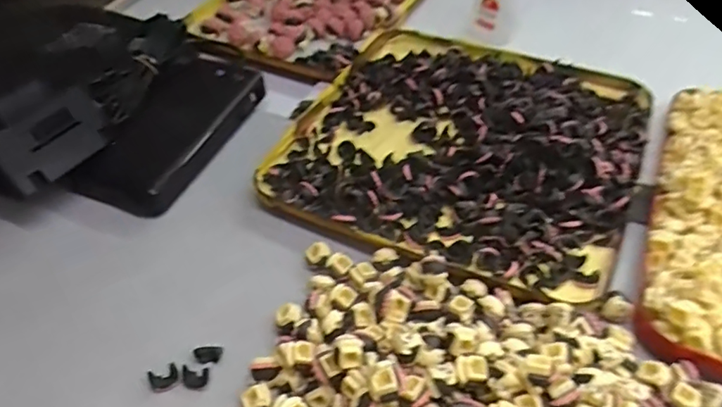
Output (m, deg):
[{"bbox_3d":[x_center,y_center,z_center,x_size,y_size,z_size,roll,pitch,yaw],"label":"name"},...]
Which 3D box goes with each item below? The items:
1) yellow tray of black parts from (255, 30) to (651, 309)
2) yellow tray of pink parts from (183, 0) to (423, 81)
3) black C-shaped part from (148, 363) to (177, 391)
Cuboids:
[{"bbox_3d":[0.079,-0.053,0.407,0.240,0.024,0.240,19,51,21],"label":"yellow tray of black parts"},{"bbox_3d":[-0.051,-0.219,0.575,0.208,0.025,0.250,18,50,20],"label":"yellow tray of pink parts"},{"bbox_3d":[-0.107,0.095,0.292,0.015,0.009,0.008,-12,47,-8],"label":"black C-shaped part"}]

